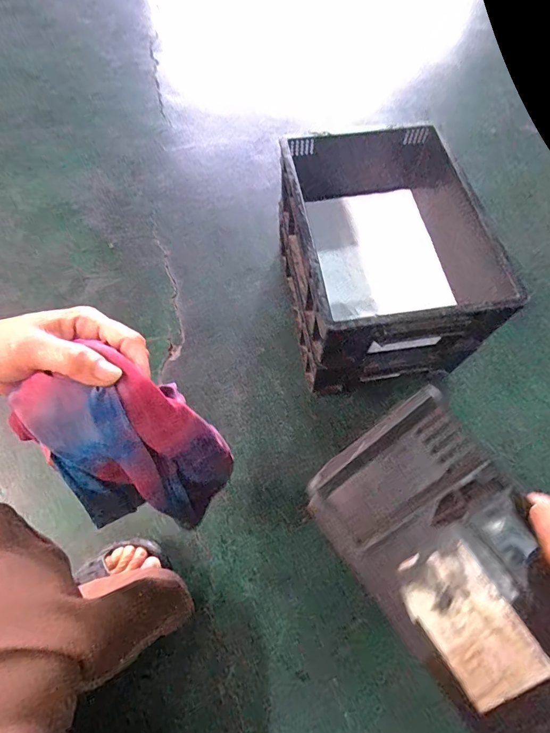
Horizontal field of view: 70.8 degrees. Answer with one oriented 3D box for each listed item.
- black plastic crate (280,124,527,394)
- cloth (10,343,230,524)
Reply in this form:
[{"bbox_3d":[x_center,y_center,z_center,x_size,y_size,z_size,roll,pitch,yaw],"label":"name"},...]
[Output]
[{"bbox_3d":[0.163,-0.149,0.604,0.273,0.236,0.337,-6,60,-6],"label":"black plastic crate"},{"bbox_3d":[-0.099,0.079,0.308,0.062,0.217,0.104,33,69,31],"label":"cloth"}]

